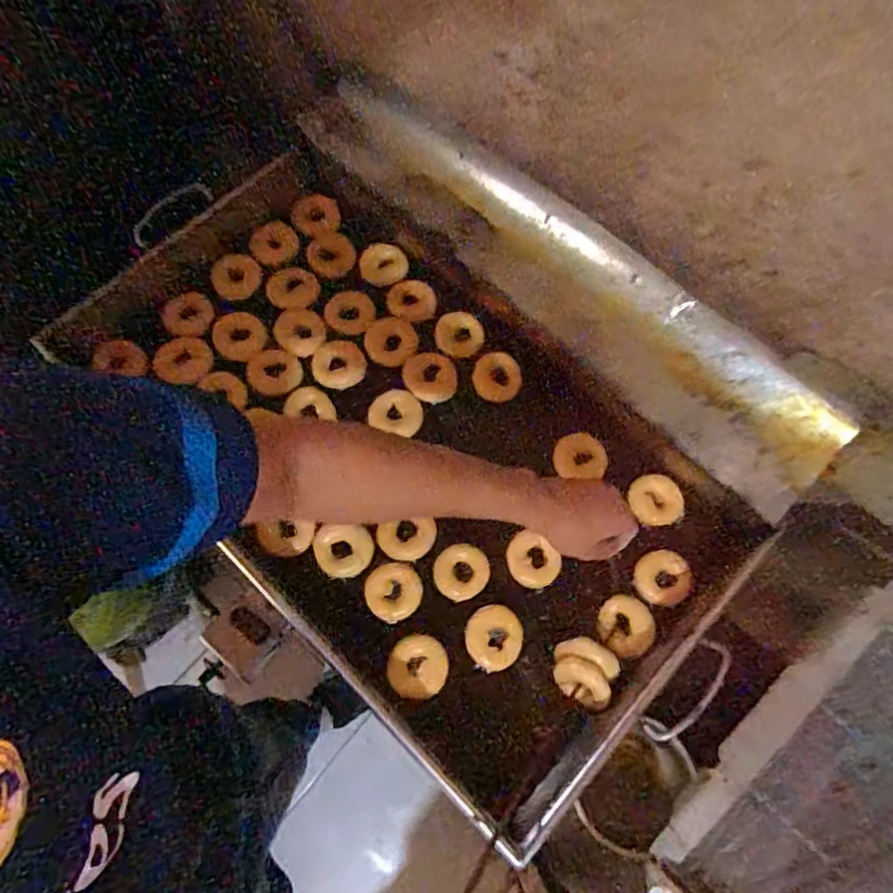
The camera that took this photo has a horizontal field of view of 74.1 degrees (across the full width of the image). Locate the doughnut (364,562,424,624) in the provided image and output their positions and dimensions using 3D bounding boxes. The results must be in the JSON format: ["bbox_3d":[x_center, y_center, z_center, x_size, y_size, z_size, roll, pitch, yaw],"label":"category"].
[{"bbox_3d":[-0.066,0.185,0.746,0.071,0.029,0.068,-16,72,-7],"label":"doughnut"}]

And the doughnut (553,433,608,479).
[{"bbox_3d":[0.182,0.013,0.806,0.073,0.014,0.064,15,89,16],"label":"doughnut"}]

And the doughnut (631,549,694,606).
[{"bbox_3d":[0.277,0.169,0.761,0.071,0.023,0.069,39,86,11],"label":"doughnut"}]

